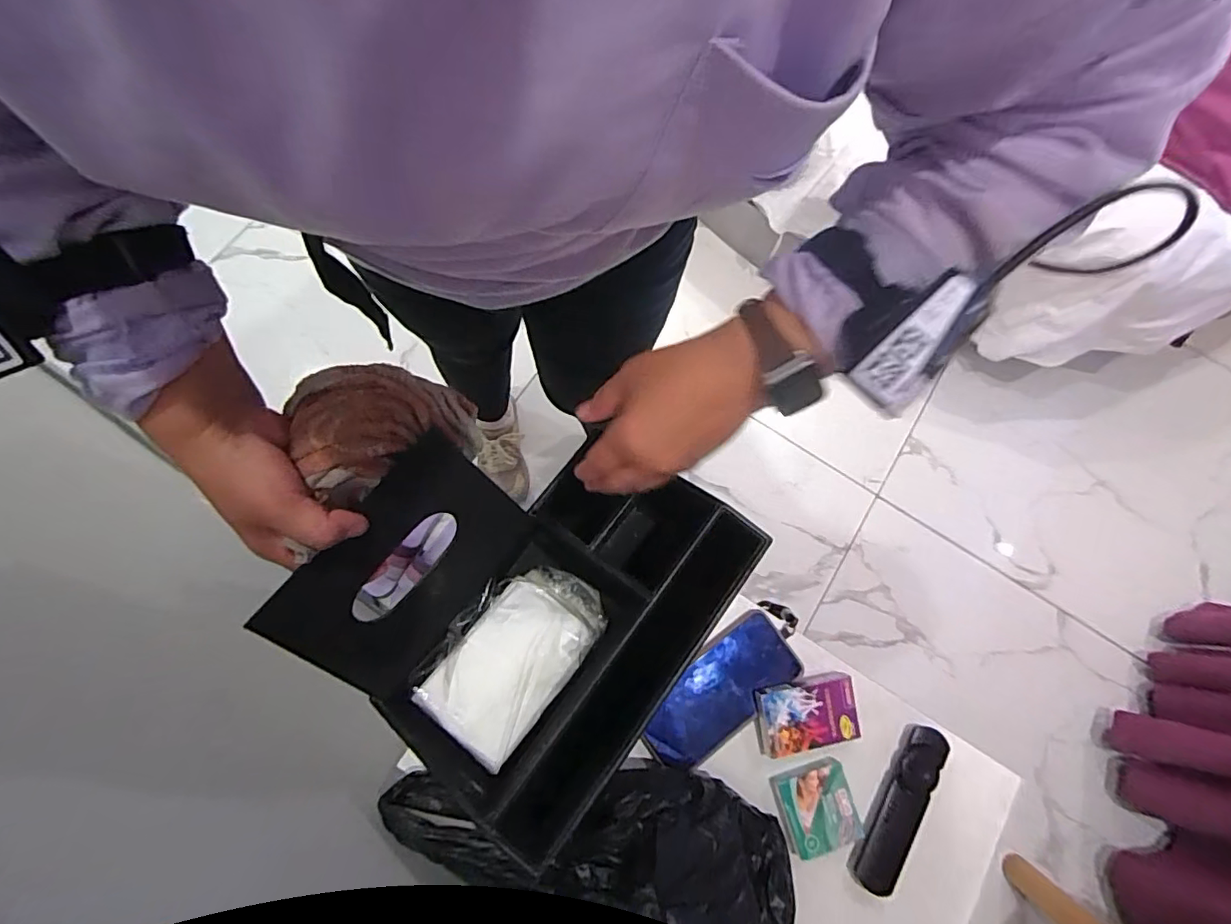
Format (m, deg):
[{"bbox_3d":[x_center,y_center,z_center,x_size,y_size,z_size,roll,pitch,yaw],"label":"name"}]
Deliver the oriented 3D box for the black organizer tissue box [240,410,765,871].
[{"bbox_3d":[-0.060,0.106,0.453,0.248,0.181,0.285,40,78,9],"label":"black organizer tissue box"}]

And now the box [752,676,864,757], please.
[{"bbox_3d":[0.178,0.234,0.509,0.094,0.020,0.057,-8,76,-3],"label":"box"}]

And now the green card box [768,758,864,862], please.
[{"bbox_3d":[0.181,0.311,0.495,0.068,0.014,0.066,-16,76,-5],"label":"green card box"}]

